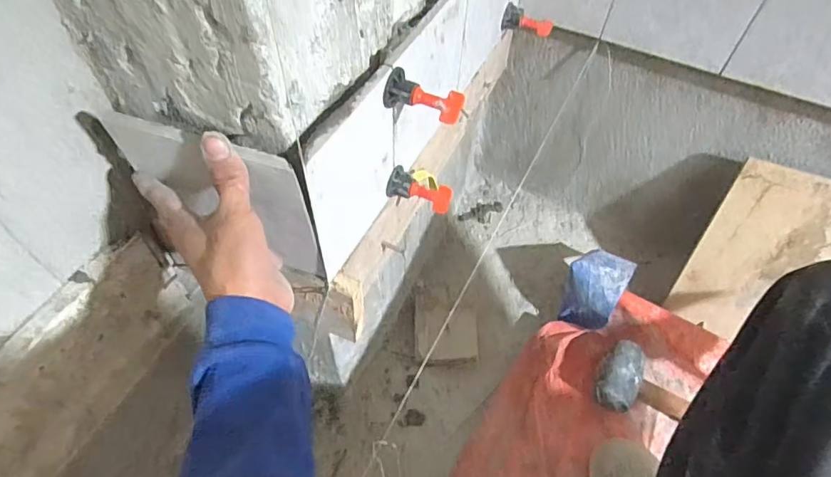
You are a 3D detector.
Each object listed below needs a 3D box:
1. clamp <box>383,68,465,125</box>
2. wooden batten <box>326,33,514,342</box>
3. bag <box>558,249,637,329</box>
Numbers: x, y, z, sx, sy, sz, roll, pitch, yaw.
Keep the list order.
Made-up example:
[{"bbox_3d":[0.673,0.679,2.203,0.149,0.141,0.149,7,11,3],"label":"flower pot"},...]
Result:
[{"bbox_3d":[0.008,-0.111,0.408,0.060,0.024,0.027,16,56,9],"label":"clamp"},{"bbox_3d":[0.038,-0.101,0.620,0.027,0.107,0.496,23,57,13],"label":"wooden batten"},{"bbox_3d":[0.285,0.072,0.828,0.082,0.074,0.134,33,60,19],"label":"bag"}]

